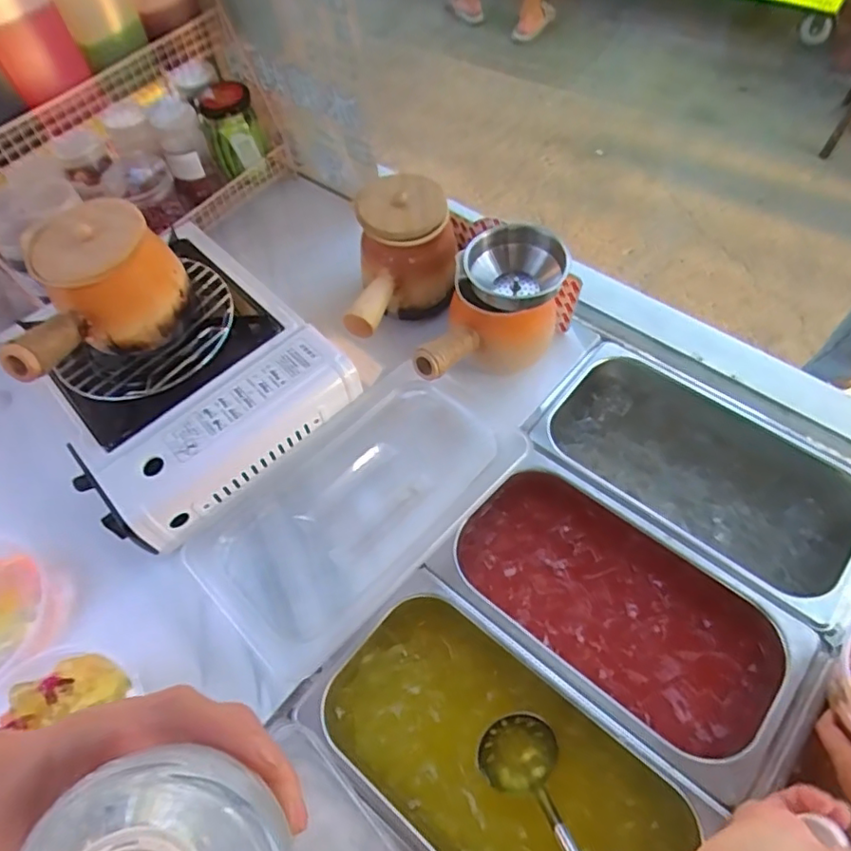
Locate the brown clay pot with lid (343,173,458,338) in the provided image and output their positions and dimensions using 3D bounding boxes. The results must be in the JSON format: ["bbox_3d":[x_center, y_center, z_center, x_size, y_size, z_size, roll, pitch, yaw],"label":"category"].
[{"bbox_3d":[-0.023,-0.182,0.693,0.114,0.120,0.191,0,60,4],"label":"brown clay pot with lid"}]

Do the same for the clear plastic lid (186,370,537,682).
[{"bbox_3d":[-0.060,0.076,0.592,0.177,0.034,0.328,39,69,23],"label":"clear plastic lid"}]

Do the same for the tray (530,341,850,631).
[{"bbox_3d":[0.297,0.051,0.645,0.332,0.086,0.192,33,67,21],"label":"tray"}]

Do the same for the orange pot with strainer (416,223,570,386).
[{"bbox_3d":[0.068,-0.108,0.634,0.120,0.119,0.169,20,63,15],"label":"orange pot with strainer"}]

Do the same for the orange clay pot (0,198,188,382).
[{"bbox_3d":[-0.298,-0.109,0.543,0.116,0.116,0.164,-5,60,1],"label":"orange clay pot"}]

